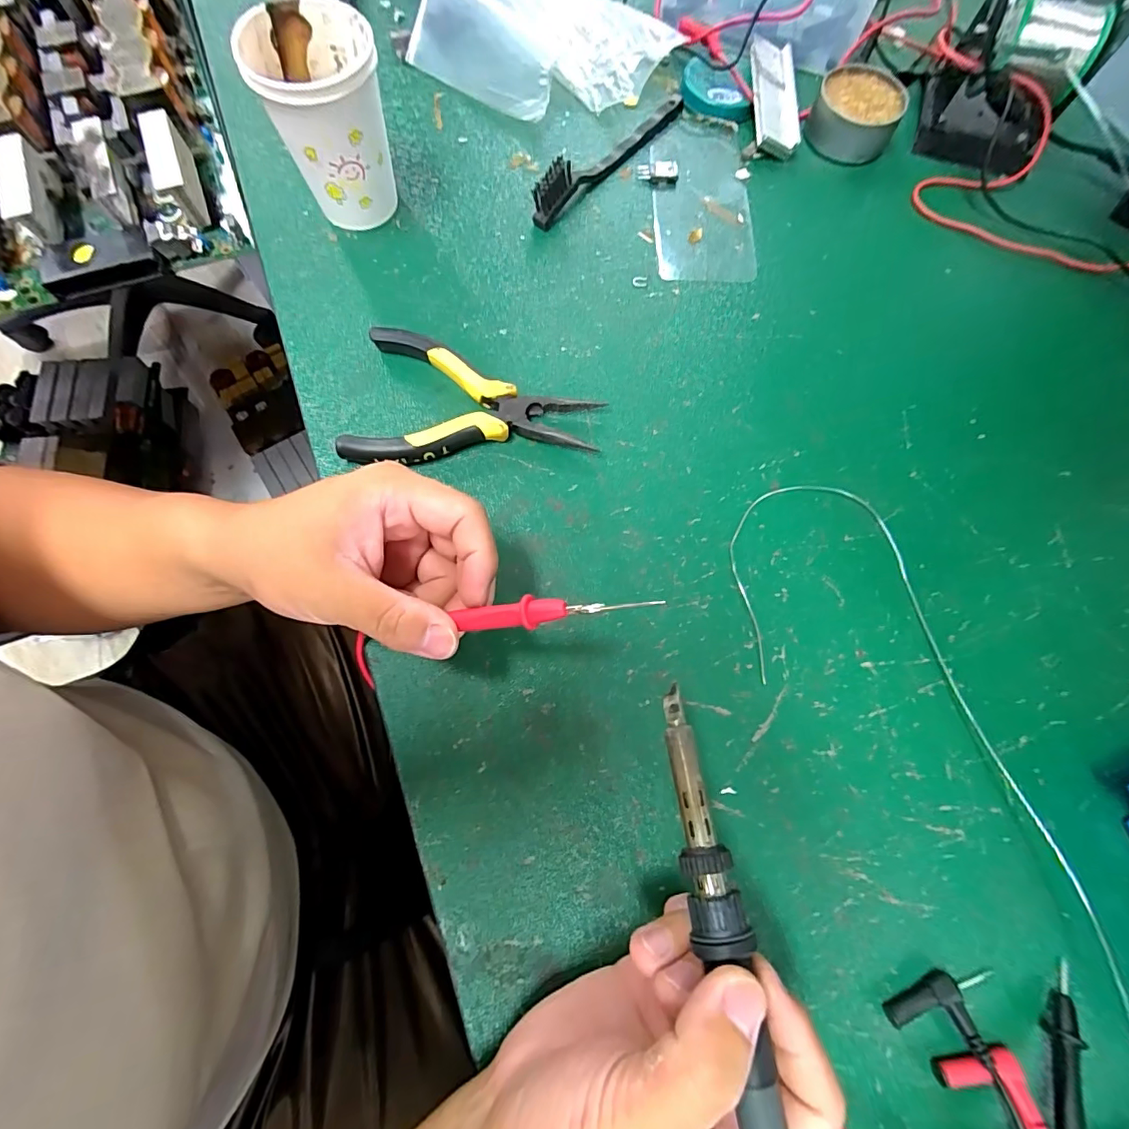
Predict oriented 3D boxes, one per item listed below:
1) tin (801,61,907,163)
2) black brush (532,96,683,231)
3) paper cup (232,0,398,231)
[{"bbox_3d":[0.222,-0.346,0.381,0.062,0.028,0.067,1,74,-2],"label":"tin"},{"bbox_3d":[0.036,-0.302,0.356,0.017,0.031,0.163,41,77,9],"label":"black brush"},{"bbox_3d":[-0.142,-0.270,0.310,0.067,0.092,0.067,1,74,-2],"label":"paper cup"}]

